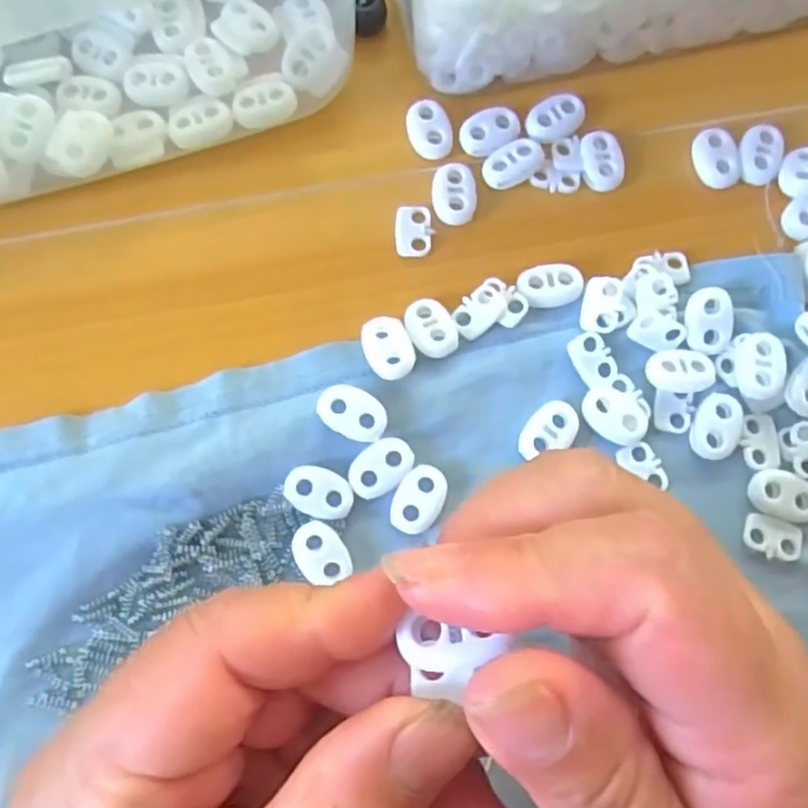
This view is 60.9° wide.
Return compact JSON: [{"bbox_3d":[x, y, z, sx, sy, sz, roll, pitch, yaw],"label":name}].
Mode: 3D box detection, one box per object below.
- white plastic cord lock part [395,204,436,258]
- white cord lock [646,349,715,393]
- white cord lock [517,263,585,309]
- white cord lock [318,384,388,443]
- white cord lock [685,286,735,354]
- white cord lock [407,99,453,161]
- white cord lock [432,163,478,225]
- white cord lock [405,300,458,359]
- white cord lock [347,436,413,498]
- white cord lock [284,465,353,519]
[{"bbox_3d":[0.004,-0.061,0.241,0.013,0.004,0.018,1,79,-1],"label":"white plastic cord lock part"},{"bbox_3d":[0.092,-0.011,0.228,0.021,0.004,0.015,-7,79,-2],"label":"white cord lock"},{"bbox_3d":[0.050,-0.040,0.236,0.022,0.006,0.015,-10,79,-3],"label":"white cord lock"},{"bbox_3d":[-0.016,0.003,0.221,0.023,0.005,0.015,26,80,4],"label":"white cord lock"},{"bbox_3d":[0.103,-0.028,0.229,0.015,0.005,0.021,0,79,-1],"label":"white cord lock"},{"bbox_3d":[0.009,-0.098,0.246,0.015,0.004,0.021,-13,79,-3],"label":"white cord lock"},{"bbox_3d":[0.018,-0.074,0.242,0.015,0.004,0.021,-1,79,-1],"label":"white cord lock"},{"bbox_3d":[0.009,-0.026,0.227,0.015,0.004,0.021,-24,80,-5],"label":"white cord lock"},{"bbox_3d":[-0.008,0.020,0.220,0.022,0.004,0.015,-43,82,-8],"label":"white cord lock"},{"bbox_3d":[-0.027,0.028,0.218,0.022,0.004,0.015,25,80,4],"label":"white cord lock"}]

